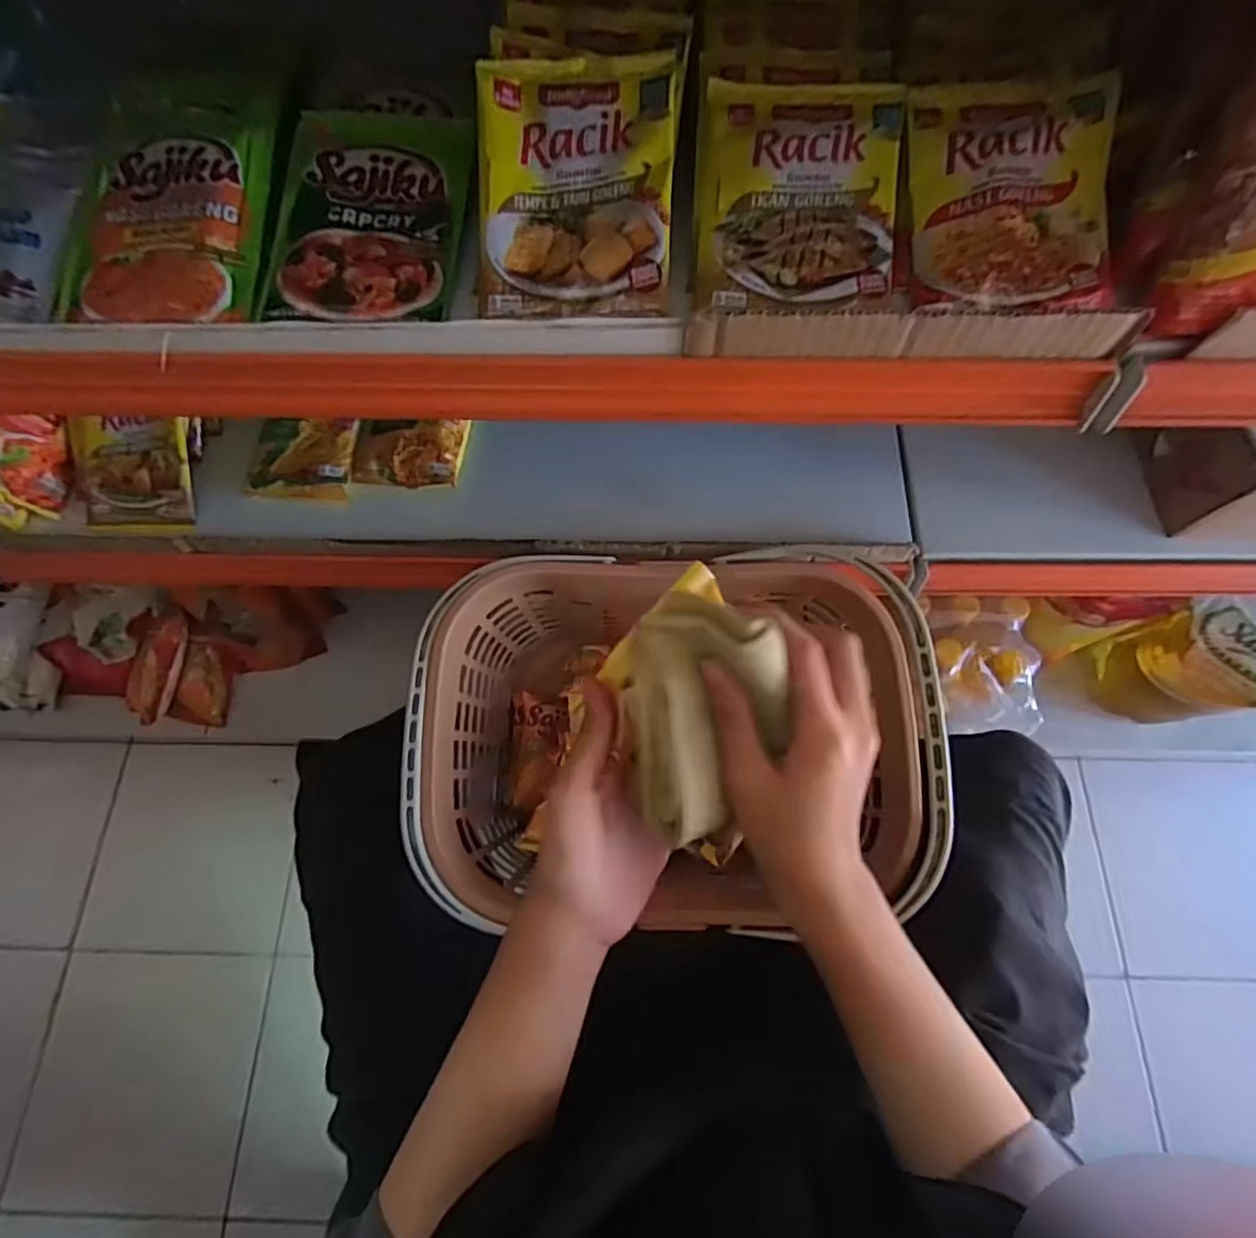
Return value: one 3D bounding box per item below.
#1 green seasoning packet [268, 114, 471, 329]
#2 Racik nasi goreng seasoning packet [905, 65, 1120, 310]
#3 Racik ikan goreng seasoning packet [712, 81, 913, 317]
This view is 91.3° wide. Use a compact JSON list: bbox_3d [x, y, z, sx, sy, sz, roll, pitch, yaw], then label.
[{"bbox_3d":[-0.141,-0.223,0.338,0.100,0.018,0.134,3,70,3],"label":"green seasoning packet"},{"bbox_3d":[0.195,-0.218,0.312,0.098,0.012,0.124,1,86,5],"label":"Racik nasi goreng seasoning packet"},{"bbox_3d":[0.093,-0.220,0.321,0.098,0.007,0.123,3,86,0],"label":"Racik ikan goreng seasoning packet"}]

